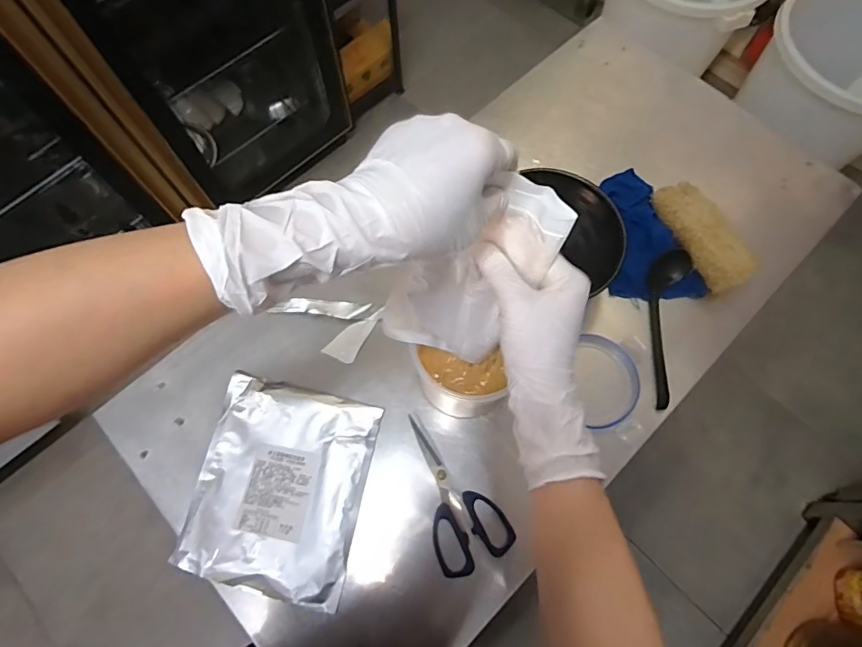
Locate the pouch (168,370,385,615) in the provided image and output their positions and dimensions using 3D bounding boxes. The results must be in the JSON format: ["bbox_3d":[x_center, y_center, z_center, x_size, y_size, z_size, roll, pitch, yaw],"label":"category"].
[{"bbox_3d":[-0.176,0.187,0.561,0.189,0.021,0.224,11,70,4],"label":"pouch"}]

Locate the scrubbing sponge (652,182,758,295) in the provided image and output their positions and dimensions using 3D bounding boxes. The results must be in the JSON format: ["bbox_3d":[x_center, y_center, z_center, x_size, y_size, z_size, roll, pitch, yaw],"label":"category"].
[{"bbox_3d":[0.362,-0.118,0.649,0.062,0.051,0.159,-22,71,-8],"label":"scrubbing sponge"}]

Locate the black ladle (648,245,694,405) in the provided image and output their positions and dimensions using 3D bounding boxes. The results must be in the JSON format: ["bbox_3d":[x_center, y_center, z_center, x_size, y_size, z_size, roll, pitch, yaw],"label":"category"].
[{"bbox_3d":[0.294,0.003,0.615,0.049,0.042,0.198,15,71,6],"label":"black ladle"}]

